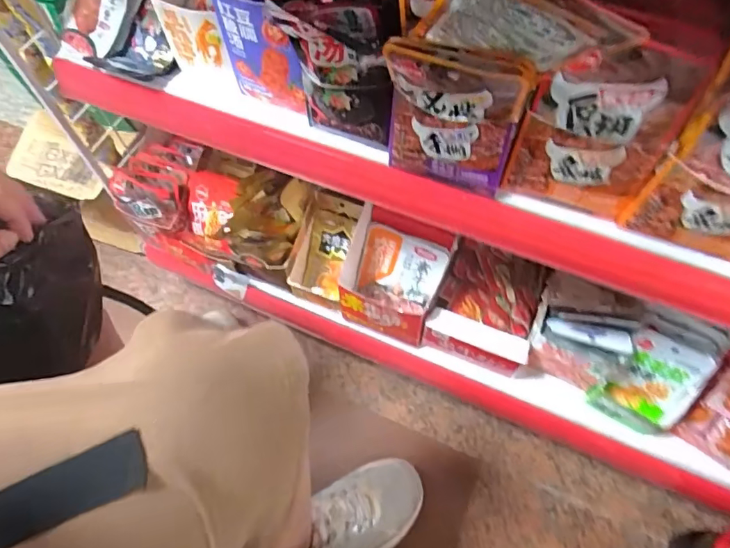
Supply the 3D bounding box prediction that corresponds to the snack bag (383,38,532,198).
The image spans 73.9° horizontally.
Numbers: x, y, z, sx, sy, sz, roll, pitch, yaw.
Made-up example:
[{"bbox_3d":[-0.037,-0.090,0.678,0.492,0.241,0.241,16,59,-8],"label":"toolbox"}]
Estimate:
[{"bbox_3d":[0.062,-0.112,0.362,0.095,0.146,0.018,18,75,11],"label":"snack bag"}]

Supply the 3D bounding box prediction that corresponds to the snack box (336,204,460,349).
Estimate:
[{"bbox_3d":[0.035,0.006,0.647,0.128,0.126,0.114,23,65,14],"label":"snack box"}]

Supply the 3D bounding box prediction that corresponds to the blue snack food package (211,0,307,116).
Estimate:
[{"bbox_3d":[-0.094,-0.196,0.440,0.078,0.109,0.012,22,65,14],"label":"blue snack food package"}]

